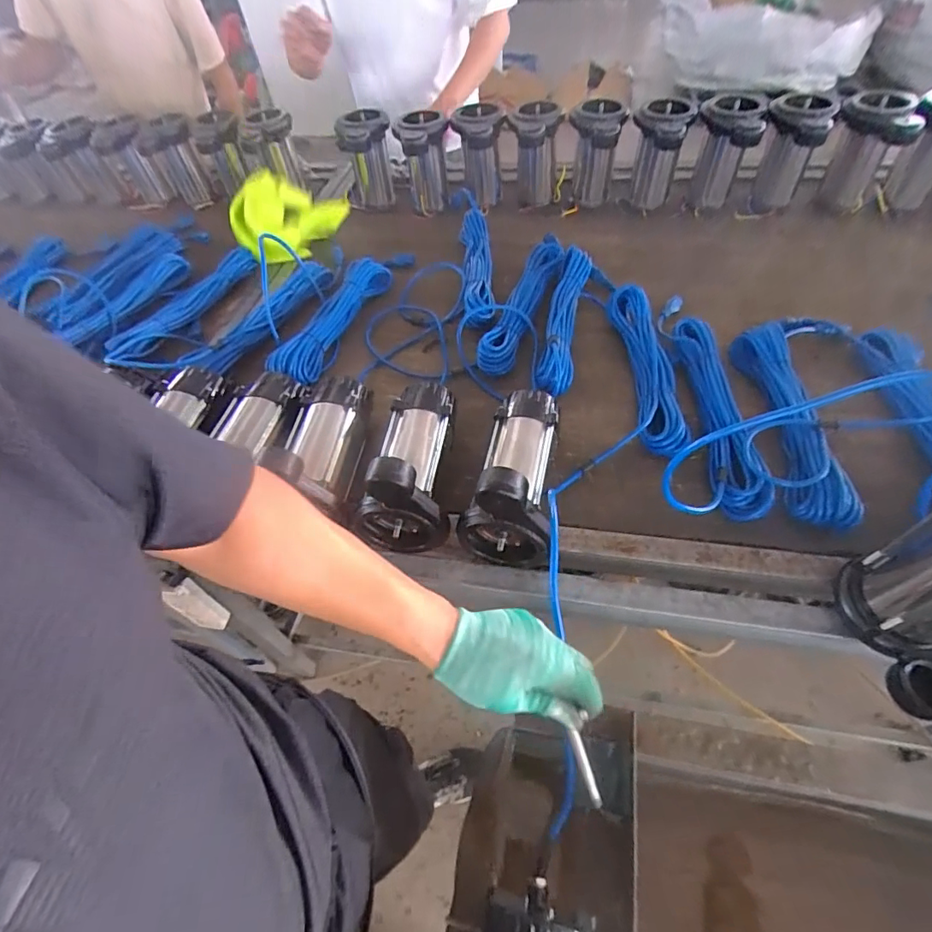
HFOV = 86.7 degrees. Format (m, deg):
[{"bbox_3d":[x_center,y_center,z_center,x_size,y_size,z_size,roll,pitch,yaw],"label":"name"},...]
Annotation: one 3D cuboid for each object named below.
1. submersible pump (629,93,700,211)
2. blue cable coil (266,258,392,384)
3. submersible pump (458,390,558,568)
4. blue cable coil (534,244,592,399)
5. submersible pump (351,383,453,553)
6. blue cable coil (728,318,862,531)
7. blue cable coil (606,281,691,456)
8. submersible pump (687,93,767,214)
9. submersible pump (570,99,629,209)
[{"bbox_3d":[0.411,-0.660,1.067,0.113,0.209,0.118,13,56,15],"label":"submersible pump"},{"bbox_3d":[-0.240,-0.269,0.898,0.060,0.055,0.351,13,56,15],"label":"blue cable coil"},{"bbox_3d":[0.060,-0.006,0.642,0.108,0.154,0.226,5,54,9],"label":"submersible pump"},{"bbox_3d":[0.170,-0.256,0.857,0.063,0.071,0.349,8,55,12],"label":"blue cable coil"},{"bbox_3d":[-0.078,-0.023,0.667,0.108,0.150,0.229,0,54,6],"label":"submersible pump"},{"bbox_3d":[0.452,-0.078,0.701,0.087,0.045,0.353,0,54,6],"label":"blue cable coil"},{"bbox_3d":[0.283,-0.157,0.779,0.080,0.061,0.338,-4,53,3],"label":"blue cable coil"},{"bbox_3d":[0.536,-0.642,1.039,0.118,0.212,0.109,17,57,17],"label":"submersible pump"},{"bbox_3d":[0.284,-0.680,1.096,0.111,0.201,0.120,4,54,9],"label":"submersible pump"}]

